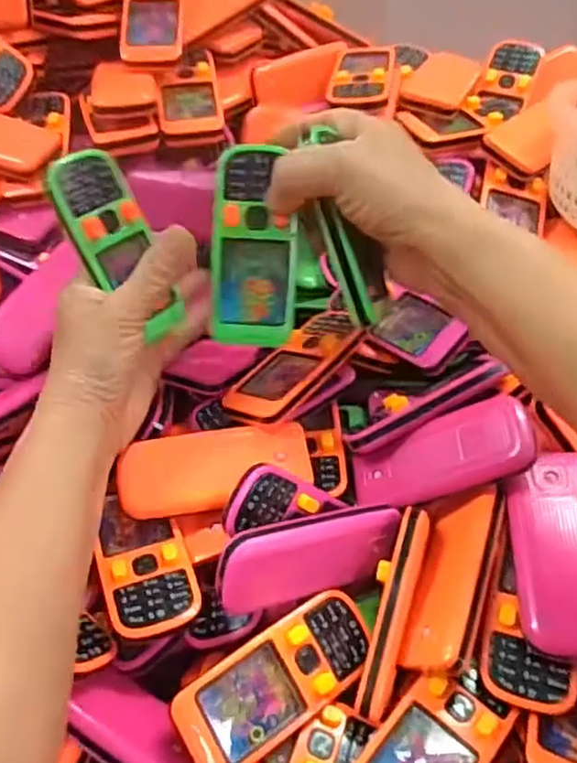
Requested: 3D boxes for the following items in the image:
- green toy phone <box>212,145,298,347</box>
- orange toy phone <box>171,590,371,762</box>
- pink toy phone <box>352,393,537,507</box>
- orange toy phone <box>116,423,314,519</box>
[{"bbox_3d":[-0.019,-0.071,0.346,0.045,0.101,0.012,-3,9,-3],"label":"green toy phone"},{"bbox_3d":[-0.004,0.145,0.316,0.104,0.016,0.047,-28,89,-31],"label":"orange toy phone"},{"bbox_3d":[0.082,0.043,0.357,0.103,0.012,0.042,-23,64,25],"label":"pink toy phone"},{"bbox_3d":[-0.040,0.049,0.359,0.103,0.012,0.043,-6,87,-11],"label":"orange toy phone"}]

